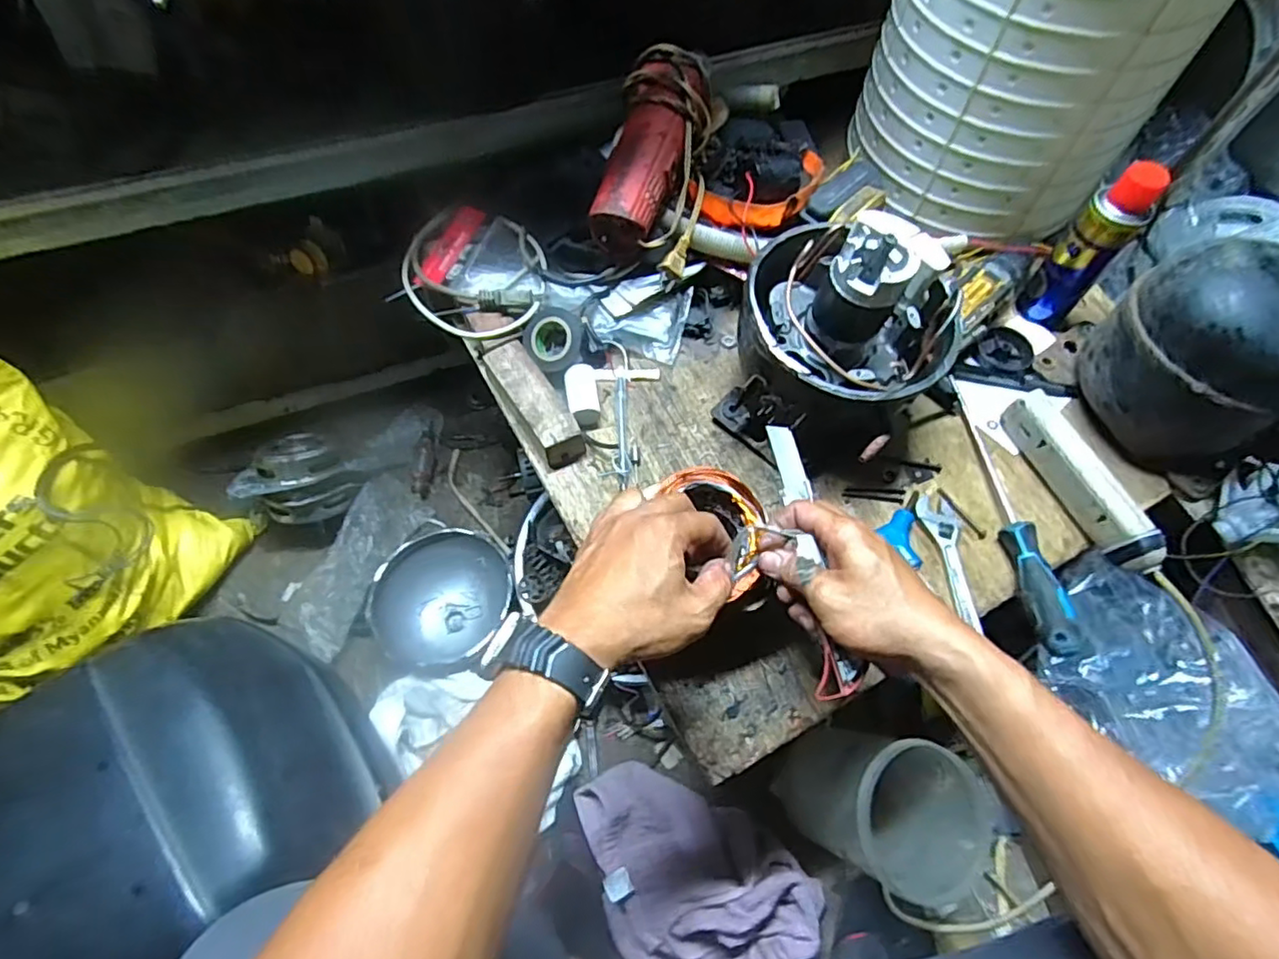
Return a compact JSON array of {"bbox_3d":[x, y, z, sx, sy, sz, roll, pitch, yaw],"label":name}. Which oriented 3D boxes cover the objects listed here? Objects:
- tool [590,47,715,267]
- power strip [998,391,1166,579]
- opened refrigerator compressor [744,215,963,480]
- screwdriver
[{"bbox_3d":[0.009,-0.321,0.606,0.090,0.058,0.213,17,77,6],"label":"tool"},{"bbox_3d":[0.391,0.002,0.558,0.025,0.052,0.175,-20,65,-12],"label":"power strip"},{"bbox_3d":[0.175,-0.119,0.539,0.182,0.174,0.168,21,64,8],"label":"opened refrigerator compressor"},{"bbox_3d":[0.326,0.017,0.555,0.026,0.035,0.274,-1,63,-3],"label":"screwdriver"}]

